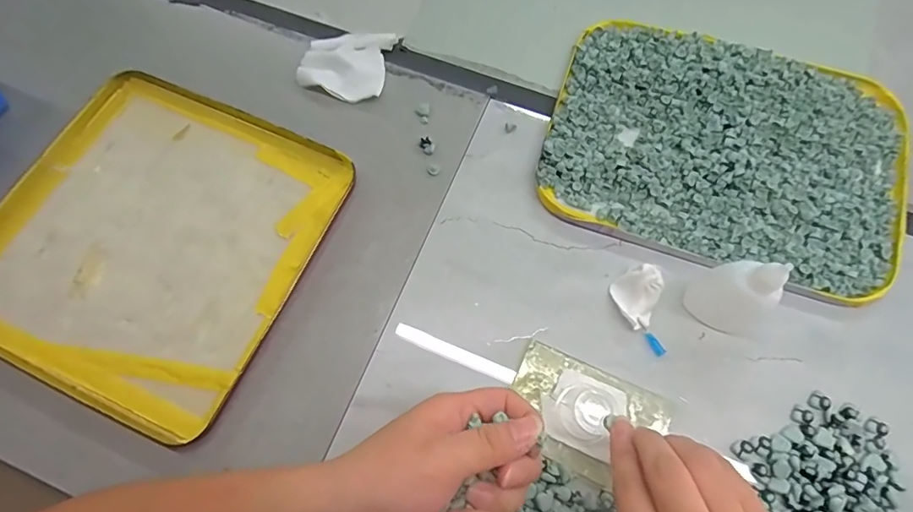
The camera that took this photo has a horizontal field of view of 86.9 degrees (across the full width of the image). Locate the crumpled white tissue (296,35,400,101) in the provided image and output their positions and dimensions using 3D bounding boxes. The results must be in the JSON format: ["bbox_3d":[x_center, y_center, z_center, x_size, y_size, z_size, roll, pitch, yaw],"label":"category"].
[{"bbox_3d":[-0.098,-0.170,0.426,0.073,0.010,0.071,9,69,4],"label":"crumpled white tissue"}]

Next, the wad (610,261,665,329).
[{"bbox_3d":[0.134,0.028,0.349,0.034,0.020,0.038,-26,71,-9],"label":"wad"}]

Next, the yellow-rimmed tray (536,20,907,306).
[{"bbox_3d":[0.215,-0.087,0.390,0.270,0.029,0.202,17,70,7],"label":"yellow-rimmed tray"}]

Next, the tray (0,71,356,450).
[{"bbox_3d":[-0.233,-0.015,0.372,0.240,0.020,0.242,23,71,9],"label":"tray"}]

